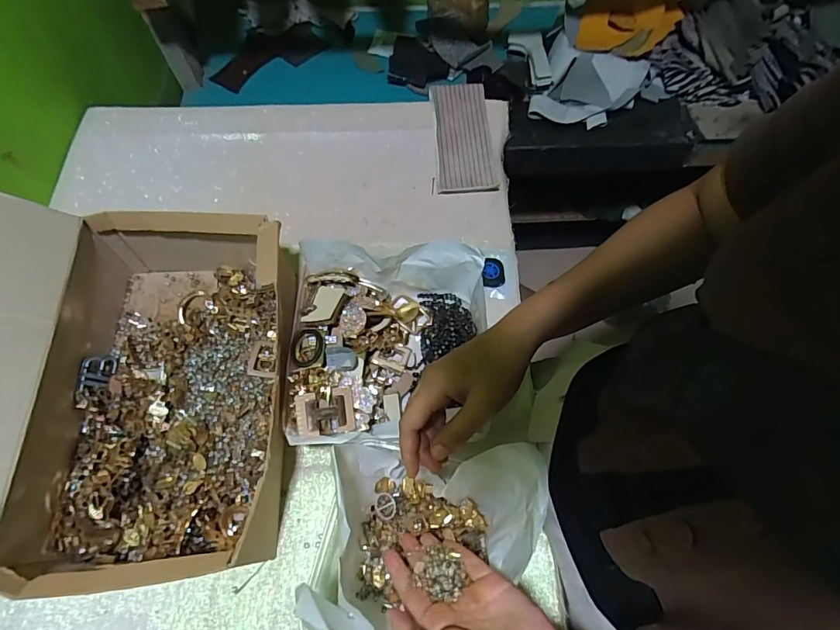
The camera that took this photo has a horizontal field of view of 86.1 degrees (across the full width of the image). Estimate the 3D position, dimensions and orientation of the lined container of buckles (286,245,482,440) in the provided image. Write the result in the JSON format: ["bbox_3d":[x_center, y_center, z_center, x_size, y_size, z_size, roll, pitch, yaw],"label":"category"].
[{"bbox_3d":[-0.032,0.035,0.481,0.192,0.090,0.201,0,66,-2],"label":"lined container of buckles"}]

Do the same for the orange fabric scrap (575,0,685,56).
[{"bbox_3d":[0.377,-0.552,0.815,0.173,0.022,0.154,4,85,4],"label":"orange fabric scrap"}]

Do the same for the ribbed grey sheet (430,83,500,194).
[{"bbox_3d":[0.061,-0.253,0.640,0.081,0.013,0.178,-2,71,-5],"label":"ribbed grey sheet"}]

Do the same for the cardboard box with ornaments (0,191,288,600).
[{"bbox_3d":[-0.309,0.046,0.391,0.344,0.222,0.331,-2,66,-3],"label":"cardboard box with ornaments"}]

